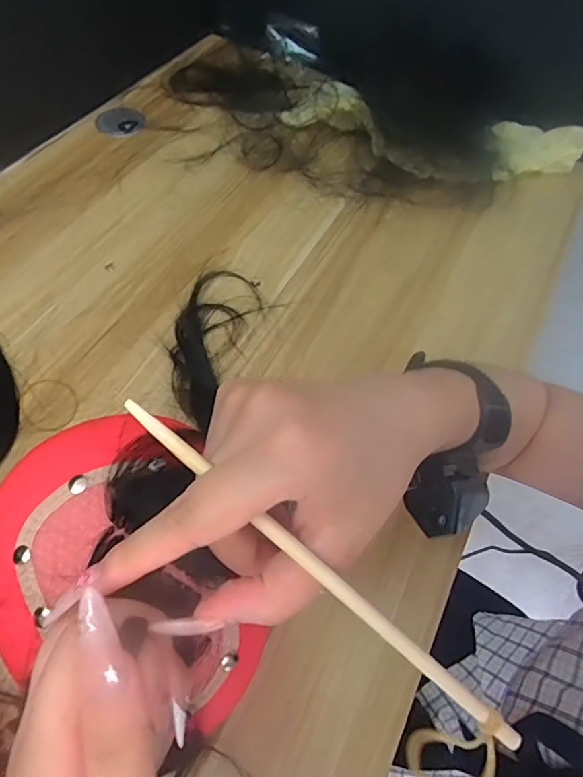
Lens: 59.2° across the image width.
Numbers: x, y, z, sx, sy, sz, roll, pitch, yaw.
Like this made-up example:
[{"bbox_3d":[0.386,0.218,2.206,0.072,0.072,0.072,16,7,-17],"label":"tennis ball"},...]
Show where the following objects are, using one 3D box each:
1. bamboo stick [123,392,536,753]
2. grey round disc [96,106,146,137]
[{"bbox_3d":[0.010,0.064,0.178,0.177,0.004,0.006,41,62,1],"label":"bamboo stick"},{"bbox_3d":[-0.206,-0.325,0.621,0.053,0.004,0.059,22,59,9],"label":"grey round disc"}]

